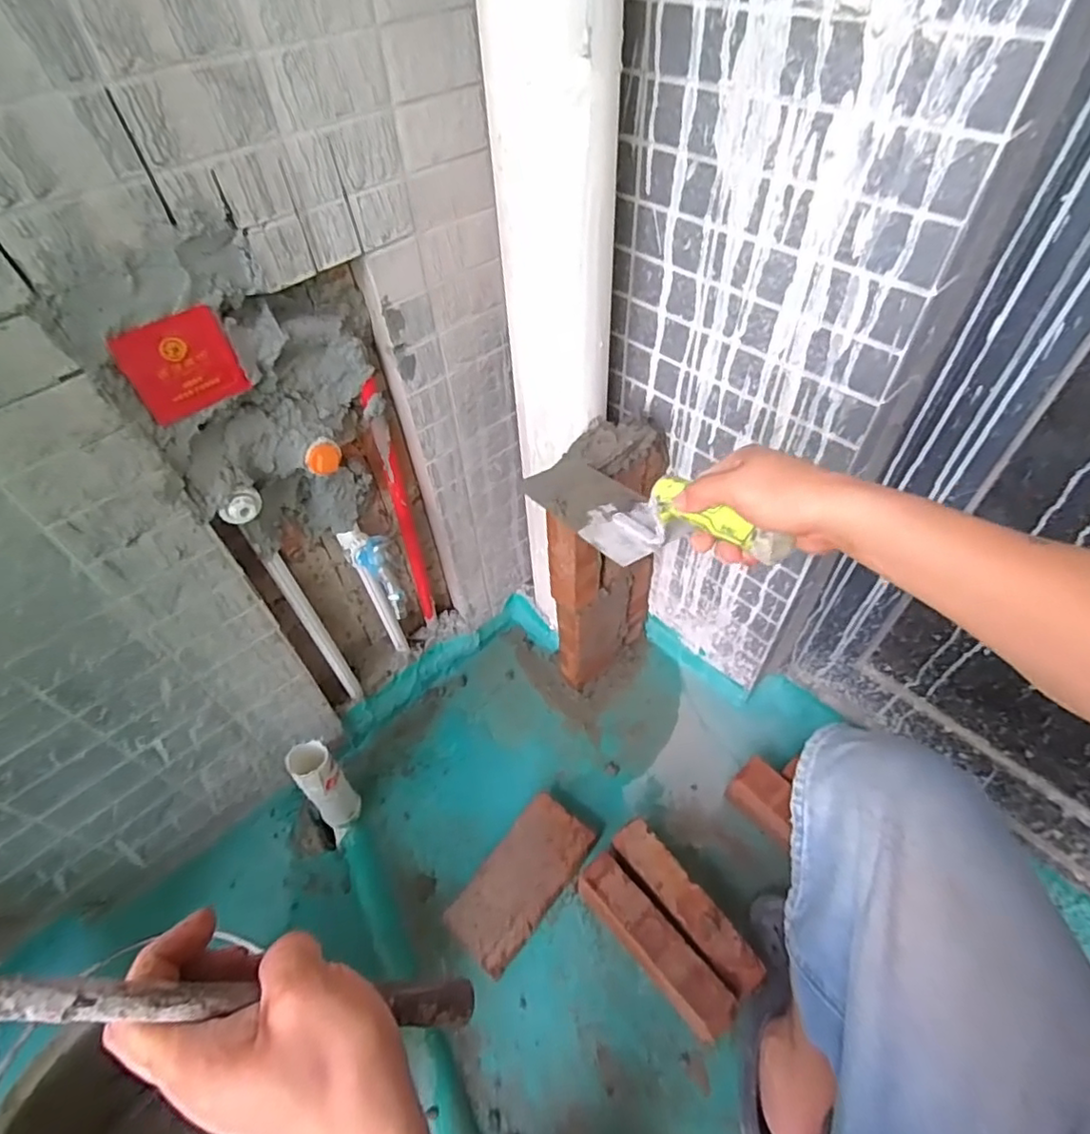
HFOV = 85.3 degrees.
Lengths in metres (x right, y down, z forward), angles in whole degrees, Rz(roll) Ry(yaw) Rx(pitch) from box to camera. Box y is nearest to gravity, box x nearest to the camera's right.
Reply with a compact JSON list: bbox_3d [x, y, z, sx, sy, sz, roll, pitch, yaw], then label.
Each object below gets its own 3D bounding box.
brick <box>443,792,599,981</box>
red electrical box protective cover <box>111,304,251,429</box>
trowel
[{"bbox_3d":[-0.031,0.425,0.811,0.105,0.059,0.216,29,58,24],"label":"brick"},{"bbox_3d":[-0.296,-0.165,0.487,0.005,0.075,0.081,37,61,28],"label":"red electrical box protective cover"},{"bbox_3d":[0.089,-0.048,0.533,0.088,0.065,0.273,-31,27,-20],"label":"trowel"}]

